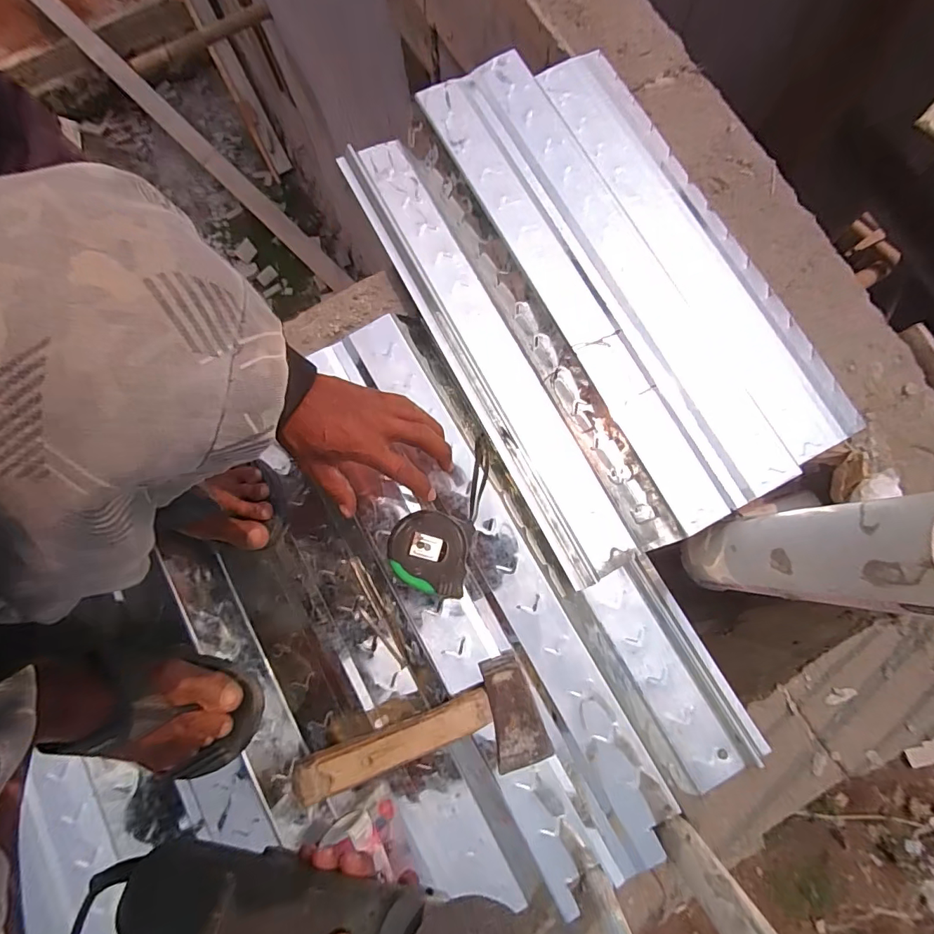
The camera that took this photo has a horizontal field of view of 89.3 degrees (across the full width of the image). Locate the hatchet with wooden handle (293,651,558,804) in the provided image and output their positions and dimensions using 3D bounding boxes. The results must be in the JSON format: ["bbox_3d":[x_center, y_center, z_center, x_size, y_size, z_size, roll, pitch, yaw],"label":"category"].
[{"bbox_3d":[-0.036,0.269,0.438,0.225,0.027,0.096,-25,78,-3],"label":"hatchet with wooden handle"}]

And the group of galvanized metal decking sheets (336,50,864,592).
[{"bbox_3d":[0.146,-0.214,0.542,0.382,0.049,0.585,-29,81,-5],"label":"group of galvanized metal decking sheets"}]

